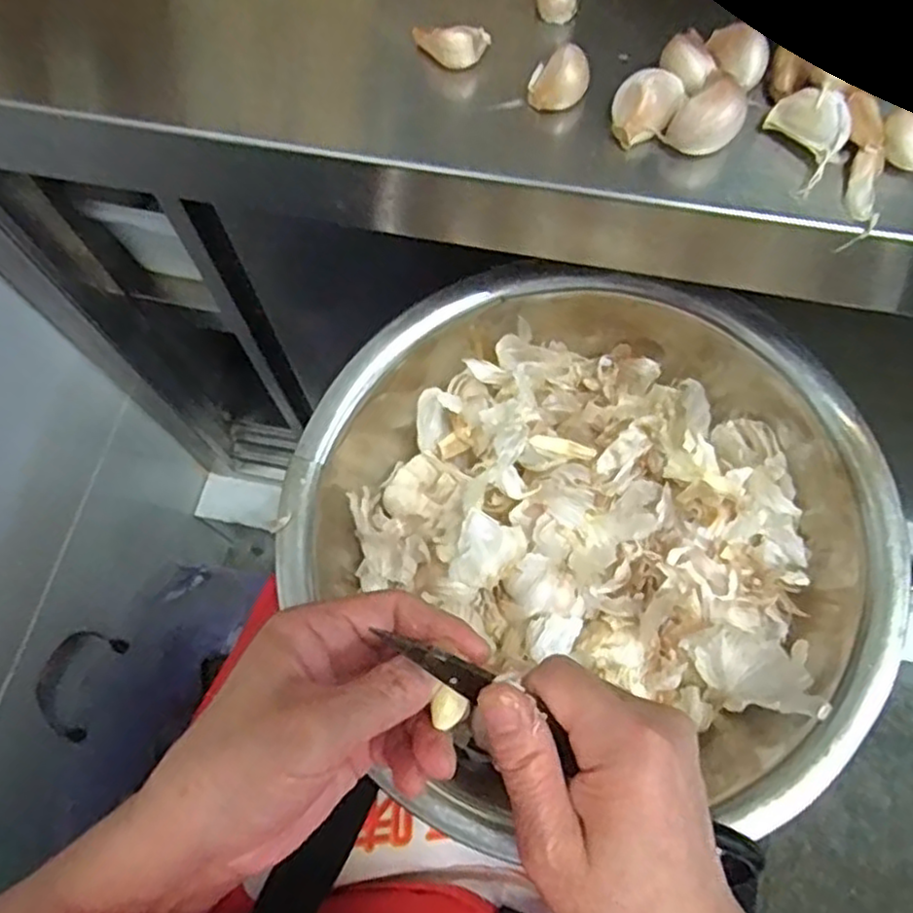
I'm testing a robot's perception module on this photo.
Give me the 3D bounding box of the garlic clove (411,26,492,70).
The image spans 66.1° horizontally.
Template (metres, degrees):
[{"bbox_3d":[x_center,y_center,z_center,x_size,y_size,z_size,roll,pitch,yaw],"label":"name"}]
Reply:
[{"bbox_3d":[-0.003,-0.180,0.306,0.033,0.016,0.010,9,68,4],"label":"garlic clove"}]

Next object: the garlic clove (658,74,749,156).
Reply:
[{"bbox_3d":[0.100,-0.136,0.283,0.026,0.021,0.018,-22,69,-9],"label":"garlic clove"}]

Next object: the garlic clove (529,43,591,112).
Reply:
[{"bbox_3d":[0.044,-0.159,0.296,0.024,0.019,0.014,2,67,1],"label":"garlic clove"}]

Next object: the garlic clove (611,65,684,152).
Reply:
[{"bbox_3d":[0.078,-0.145,0.290,0.029,0.017,0.020,-29,70,-12],"label":"garlic clove"}]

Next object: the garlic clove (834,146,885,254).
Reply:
[{"bbox_3d":[0.162,-0.102,0.279,0.013,0.007,0.041,9,89,4],"label":"garlic clove"}]

